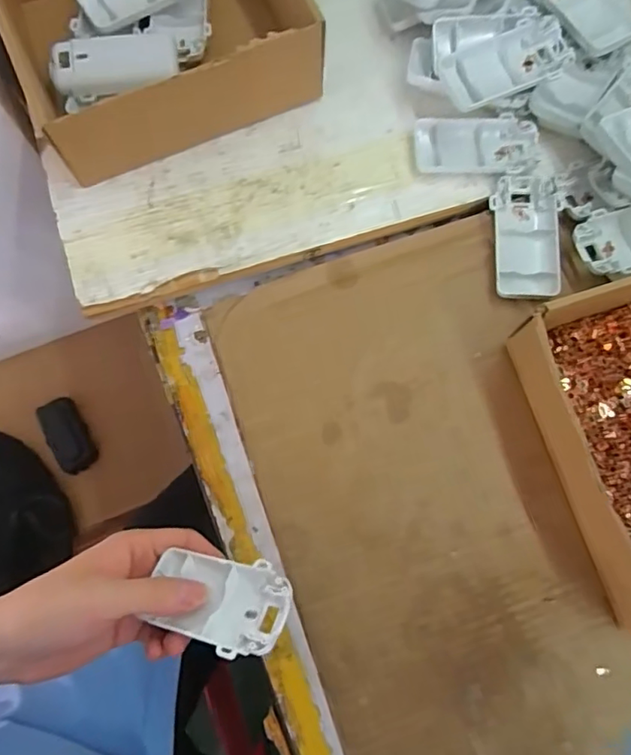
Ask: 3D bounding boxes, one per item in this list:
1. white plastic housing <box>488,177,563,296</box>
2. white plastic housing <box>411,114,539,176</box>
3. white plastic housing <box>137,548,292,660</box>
[{"bbox_3d":[0.158,-0.106,0.415,0.046,0.013,0.095,1,76,-1],"label":"white plastic housing"},{"bbox_3d":[0.124,-0.178,0.424,0.093,0.011,0.048,-2,76,-1],"label":"white plastic housing"},{"bbox_3d":[-0.057,0.131,0.318,0.089,0.013,0.051,-1,48,22],"label":"white plastic housing"}]

